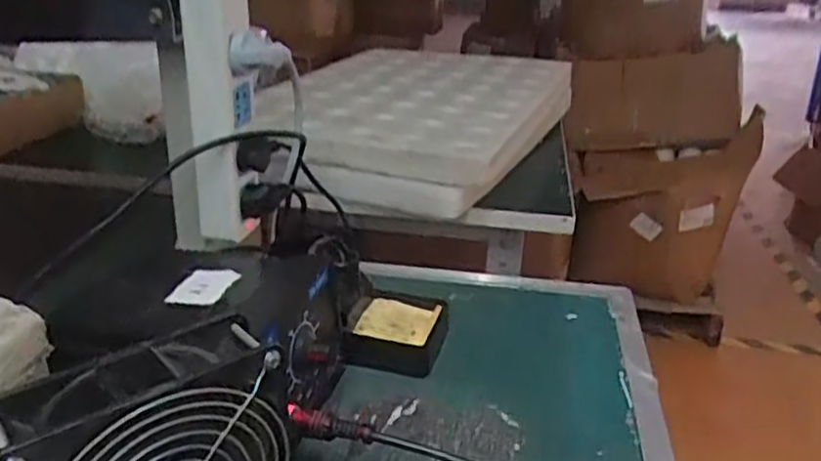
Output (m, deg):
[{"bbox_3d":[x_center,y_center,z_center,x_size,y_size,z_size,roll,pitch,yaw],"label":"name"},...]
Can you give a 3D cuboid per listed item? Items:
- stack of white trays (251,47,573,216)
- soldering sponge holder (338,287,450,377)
[{"bbox_3d":[0.016,-0.172,1.000,0.348,0.094,0.552,12,25,20],"label":"stack of white trays"},{"bbox_3d":[-0.009,0.076,0.522,0.068,0.029,0.074,7,24,10],"label":"soldering sponge holder"}]

